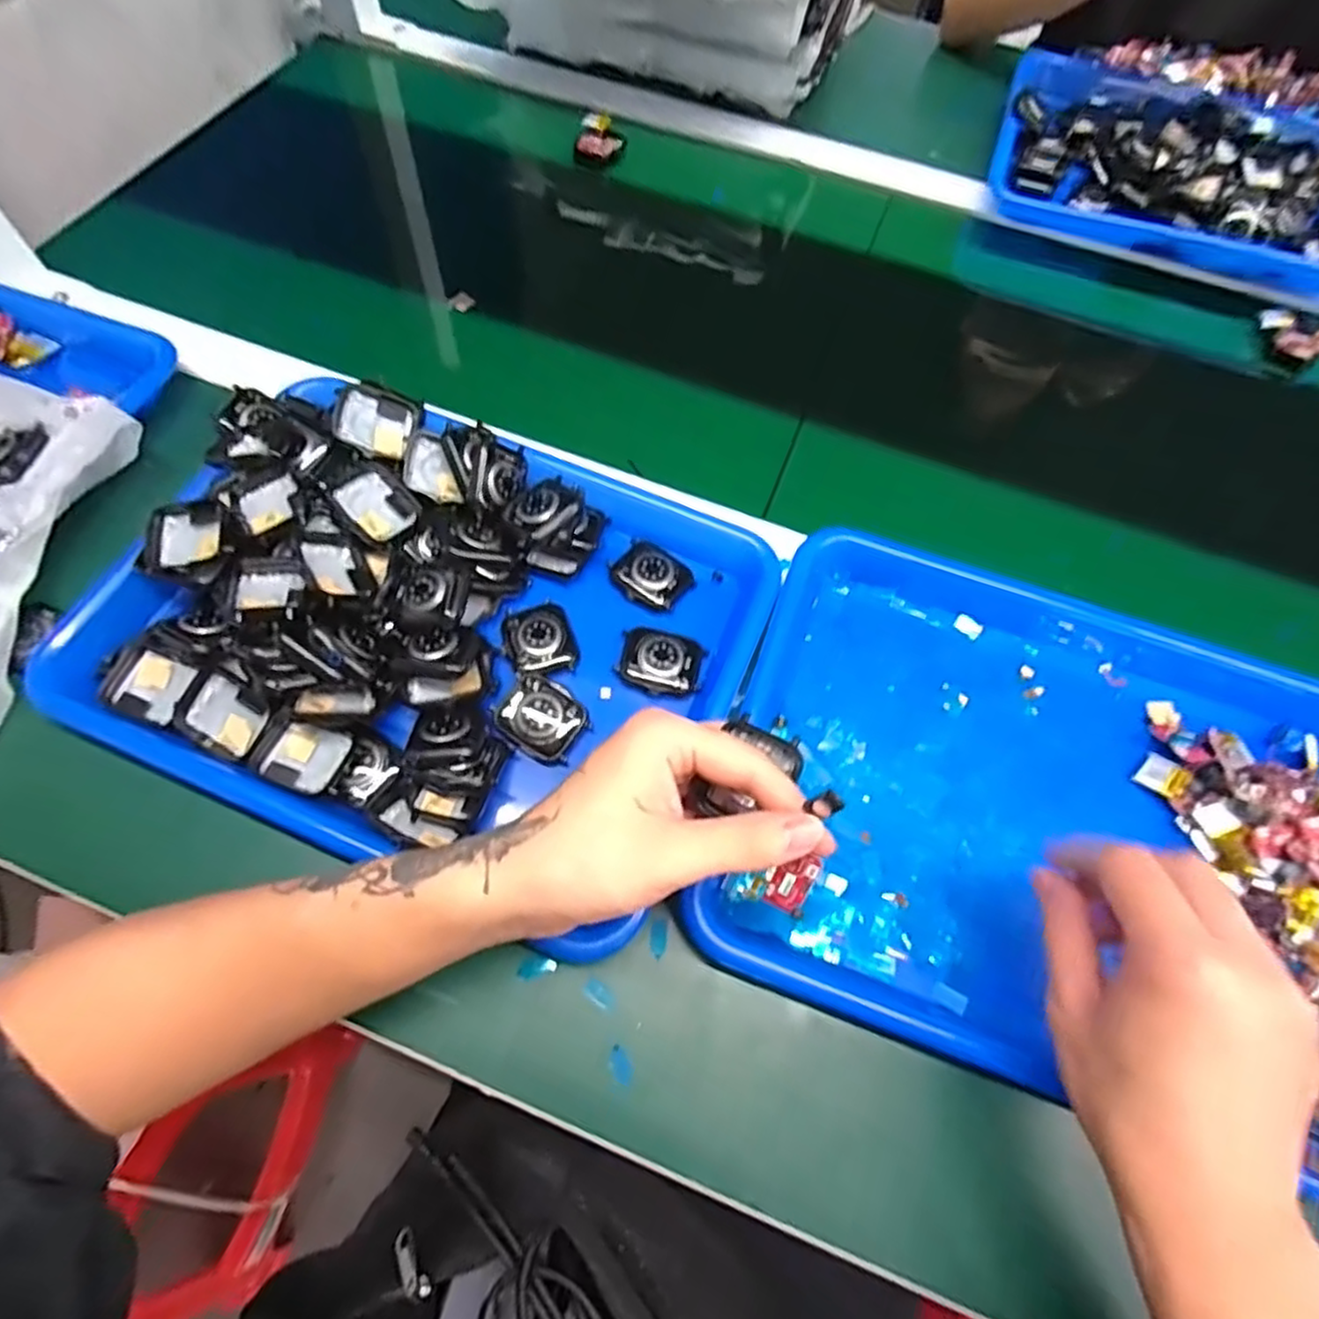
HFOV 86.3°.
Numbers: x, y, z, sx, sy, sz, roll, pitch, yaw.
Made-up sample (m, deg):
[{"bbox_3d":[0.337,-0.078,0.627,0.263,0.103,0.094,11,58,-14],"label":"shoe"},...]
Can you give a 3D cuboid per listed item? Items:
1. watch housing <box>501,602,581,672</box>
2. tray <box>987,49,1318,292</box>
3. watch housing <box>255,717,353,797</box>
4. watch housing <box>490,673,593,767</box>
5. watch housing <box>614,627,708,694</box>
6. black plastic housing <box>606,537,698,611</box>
[{"bbox_3d":[-0.067,-0.012,0.391,0.038,0.010,0.041,-15,67,-10],"label":"watch housing"},{"bbox_3d":[0.460,-0.428,0.604,0.333,0.036,0.255,20,65,6],"label":"tray"},{"bbox_3d":[-0.175,0.046,0.344,0.040,0.013,0.033,18,65,5],"label":"watch housing"},{"bbox_3d":[-0.061,0.030,0.367,0.046,0.010,0.036,34,68,12],"label":"watch housing"},{"bbox_3d":[0.001,0.001,0.388,0.046,0.013,0.034,13,65,2],"label":"watch housing"},{"bbox_3d":[-0.006,-0.050,0.419,0.045,0.014,0.036,39,69,14],"label":"black plastic housing"}]

